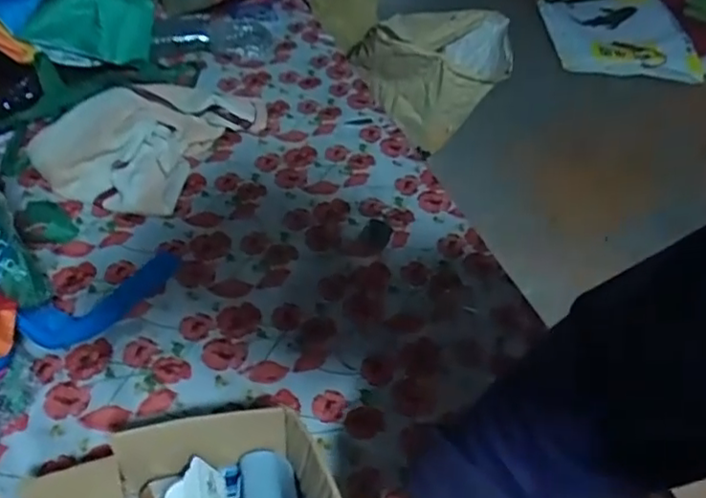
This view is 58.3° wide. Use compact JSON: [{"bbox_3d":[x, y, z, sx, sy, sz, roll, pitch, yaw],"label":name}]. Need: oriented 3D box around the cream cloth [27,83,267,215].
[{"bbox_3d":[-0.285,-0.180,0.925,0.193,0.087,0.293,21,50,17],"label":"cream cloth"}]

